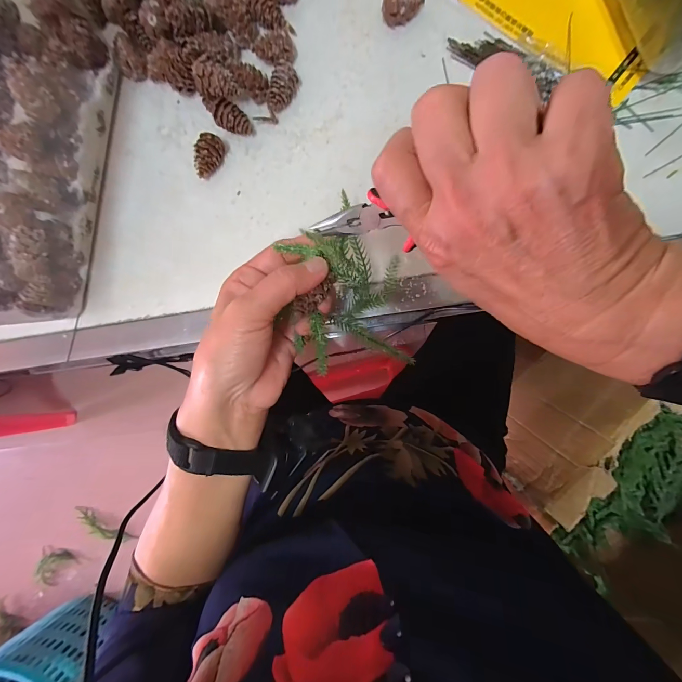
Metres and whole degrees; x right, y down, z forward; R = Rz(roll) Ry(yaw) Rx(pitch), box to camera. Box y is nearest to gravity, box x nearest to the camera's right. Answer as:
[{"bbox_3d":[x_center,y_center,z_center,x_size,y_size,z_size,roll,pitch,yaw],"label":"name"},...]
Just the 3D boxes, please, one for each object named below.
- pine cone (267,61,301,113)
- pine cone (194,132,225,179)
[{"bbox_3d":[-0.050,-0.220,0.282,0.017,0.023,0.037,27,95,3],"label":"pine cone"},{"bbox_3d":[-0.117,-0.163,0.287,0.019,0.022,0.035,15,94,3],"label":"pine cone"}]

